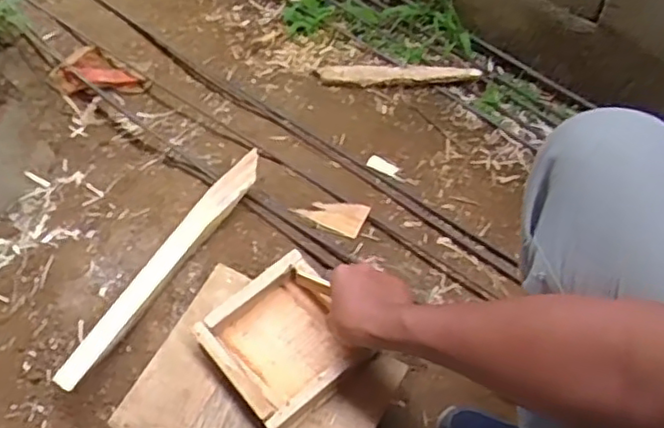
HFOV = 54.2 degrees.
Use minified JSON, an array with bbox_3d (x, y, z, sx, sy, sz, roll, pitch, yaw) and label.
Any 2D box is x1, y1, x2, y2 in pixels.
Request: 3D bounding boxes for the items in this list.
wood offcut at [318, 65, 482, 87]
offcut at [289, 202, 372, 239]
[{"bbox_3d":[0.113,-0.257,1.187,0.301,0.030,0.040,4,61,20],"label":"wood offcut"},{"bbox_3d":[-0.002,0.006,1.010,0.115,0.012,0.053,7,71,4],"label":"offcut"}]

